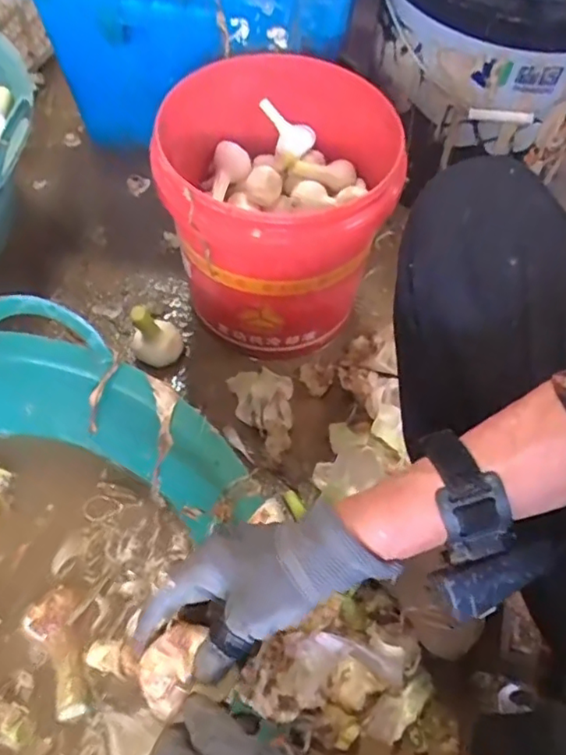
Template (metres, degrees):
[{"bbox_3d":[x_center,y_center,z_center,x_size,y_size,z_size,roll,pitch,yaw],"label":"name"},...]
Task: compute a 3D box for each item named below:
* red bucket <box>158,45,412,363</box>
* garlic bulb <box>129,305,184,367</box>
[{"bbox_3d":[-0.009,-0.184,0.689,0.254,0.237,0.252,17,59,7],"label":"red bucket"},{"bbox_3d":[-0.152,-0.052,0.726,0.061,0.089,0.049,-35,66,-22],"label":"garlic bulb"}]

